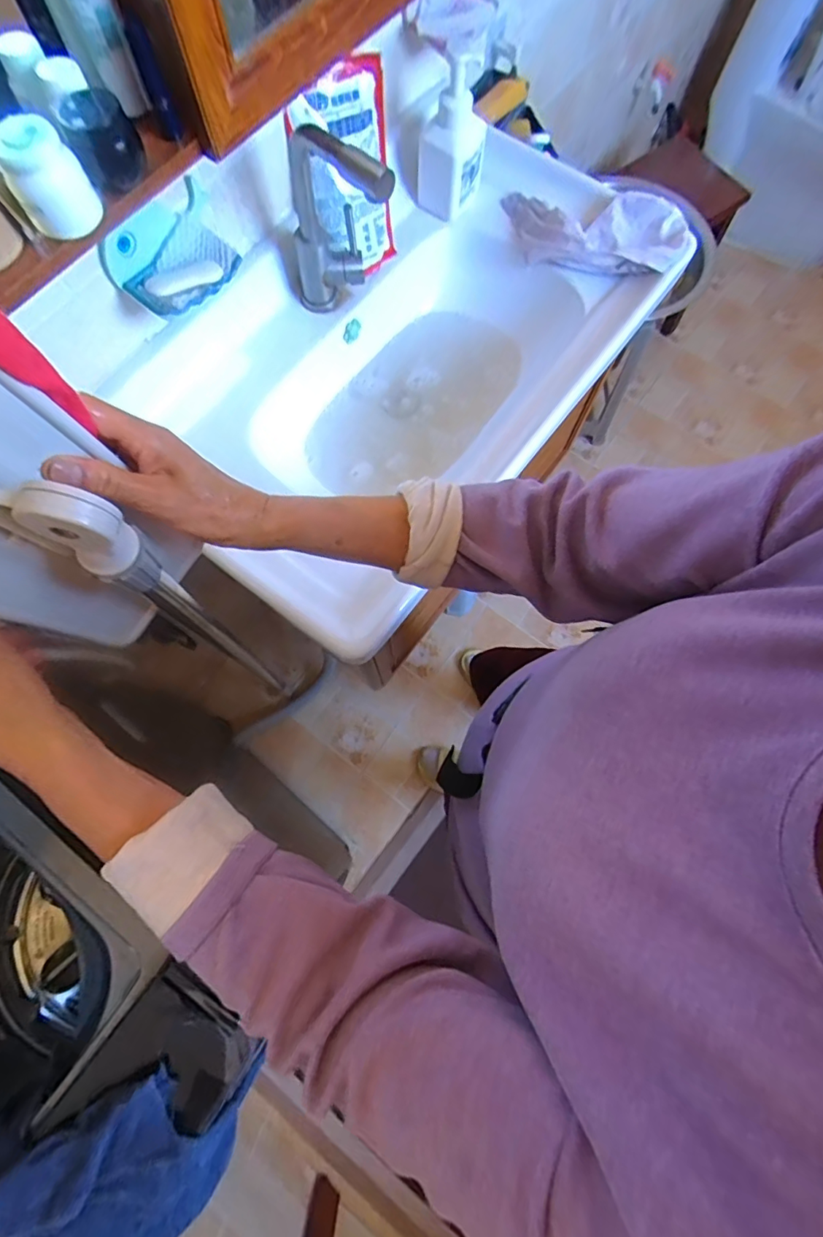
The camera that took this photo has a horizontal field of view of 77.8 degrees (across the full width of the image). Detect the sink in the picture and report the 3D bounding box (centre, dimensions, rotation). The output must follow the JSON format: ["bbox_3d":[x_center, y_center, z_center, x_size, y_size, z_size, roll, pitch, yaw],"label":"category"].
[{"bbox_3d":[-0.005,-0.377,0.758,0.459,0.163,0.780,38,78,9],"label":"sink"}]

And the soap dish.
[{"bbox_3d":[-0.267,-0.413,0.582,0.087,0.047,0.133,31,77,8],"label":"soap dish"}]

